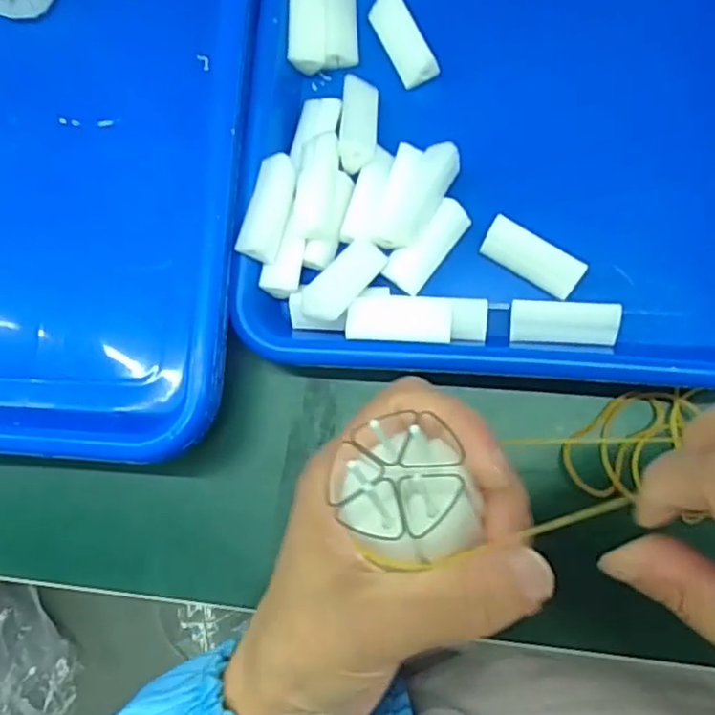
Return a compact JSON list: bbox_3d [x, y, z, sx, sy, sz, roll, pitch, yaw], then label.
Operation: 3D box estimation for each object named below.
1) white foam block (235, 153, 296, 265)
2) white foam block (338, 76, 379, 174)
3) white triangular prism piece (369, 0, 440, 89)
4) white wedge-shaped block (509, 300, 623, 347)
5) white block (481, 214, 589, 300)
[{"bbox_3d":[-0.040,-0.067,0.289,0.017,0.017,0.047,15,81,9],"label":"white foam block"},{"bbox_3d":[0.001,-0.112,0.297,0.017,0.015,0.048,1,68,5],"label":"white foam block"},{"bbox_3d":[0.022,-0.159,0.312,0.018,0.014,0.045,-28,77,1],"label":"white triangular prism piece"},{"bbox_3d":[0.091,-0.015,0.278,0.045,0.014,0.018,4,80,8],"label":"white wedge-shaped block"},{"bbox_3d":[0.079,-0.045,0.284,0.046,0.014,0.016,32,84,11],"label":"white block"}]

